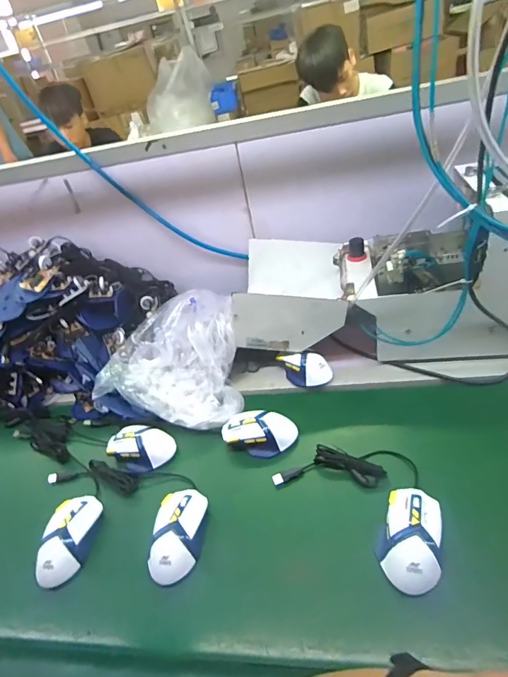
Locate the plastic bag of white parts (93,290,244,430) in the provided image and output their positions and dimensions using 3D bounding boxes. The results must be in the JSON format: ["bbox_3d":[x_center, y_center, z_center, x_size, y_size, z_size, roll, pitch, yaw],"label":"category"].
[{"bbox_3d":[-0.131,0.028,0.779,0.257,0.128,0.275,7,39,13],"label":"plastic bag of white parts"}]

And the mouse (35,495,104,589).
[{"bbox_3d":[-0.272,0.289,0.584,0.064,0.037,0.122,3,39,8],"label":"mouse"}]

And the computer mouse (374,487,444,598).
[{"bbox_3d":[0.193,0.240,0.493,0.064,0.036,0.120,10,40,17],"label":"computer mouse"}]

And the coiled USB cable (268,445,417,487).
[{"bbox_3d":[0.135,0.193,0.598,0.205,0.034,0.054,1,38,5],"label":"coiled USB cable"}]

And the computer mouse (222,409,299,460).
[{"bbox_3d":[0.006,0.152,0.657,0.123,0.040,0.066,9,40,15],"label":"computer mouse"}]

